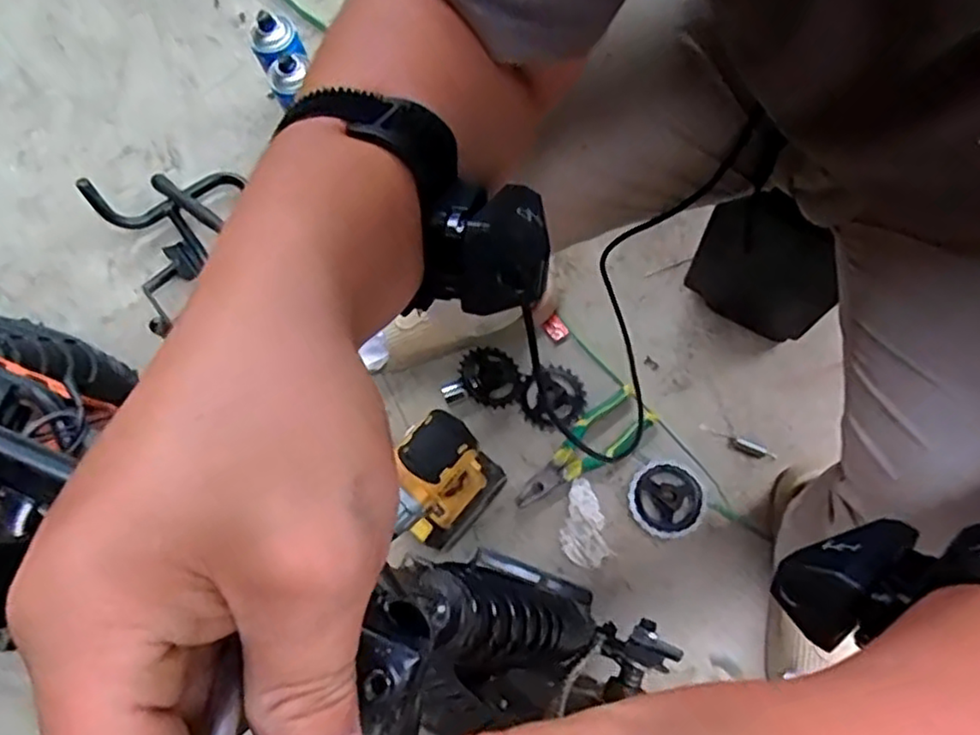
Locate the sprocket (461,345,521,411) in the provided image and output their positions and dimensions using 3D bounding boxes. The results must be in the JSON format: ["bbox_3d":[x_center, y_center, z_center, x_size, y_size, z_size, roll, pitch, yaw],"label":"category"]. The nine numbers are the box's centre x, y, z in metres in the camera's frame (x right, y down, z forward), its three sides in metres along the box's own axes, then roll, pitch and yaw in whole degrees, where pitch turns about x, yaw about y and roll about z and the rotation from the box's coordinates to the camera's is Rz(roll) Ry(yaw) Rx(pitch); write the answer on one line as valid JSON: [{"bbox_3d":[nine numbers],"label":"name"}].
[{"bbox_3d":[0.002,0.013,0.859,0.070,0.006,0.080,-23,93,-13],"label":"sprocket"}]

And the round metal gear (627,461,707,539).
[{"bbox_3d":[0.209,0.156,0.808,0.086,0.011,0.086,-1,71,2],"label":"round metal gear"}]

